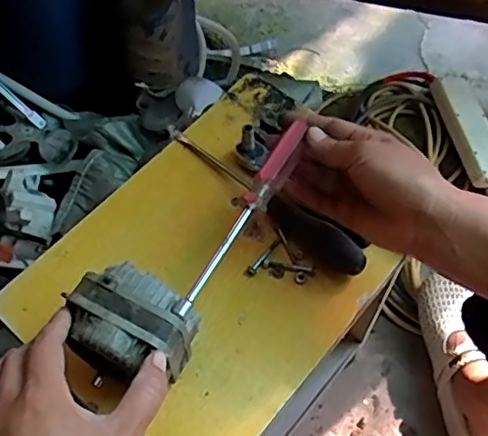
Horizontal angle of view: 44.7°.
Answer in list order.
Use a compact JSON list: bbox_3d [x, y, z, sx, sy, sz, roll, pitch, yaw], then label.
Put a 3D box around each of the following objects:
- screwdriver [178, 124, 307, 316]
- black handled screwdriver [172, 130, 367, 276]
[{"bbox_3d":[0.001,-0.002,0.428,0.018,0.013,0.165,27,70,19],"label":"screwdriver"},{"bbox_3d":[0.014,-0.017,0.527,0.217,0.024,0.026,35,66,23],"label":"black handled screwdriver"}]

